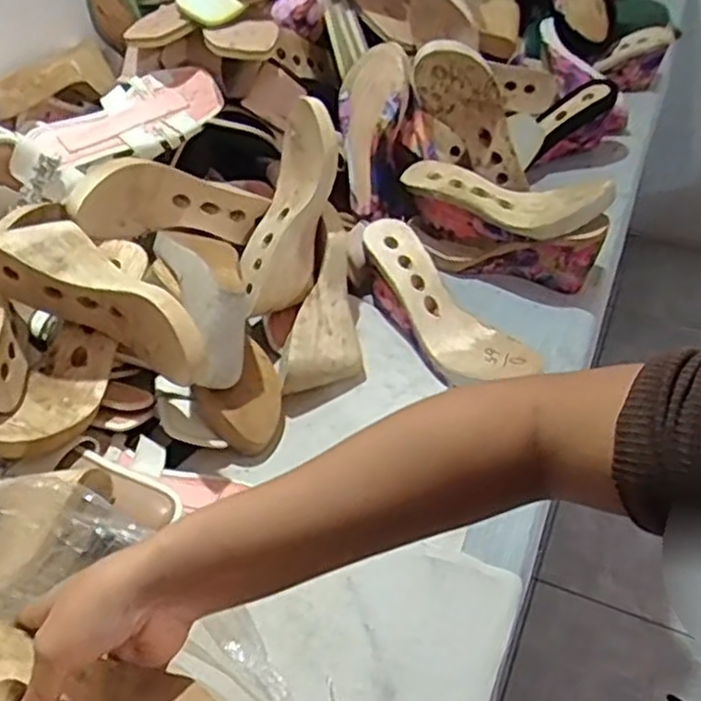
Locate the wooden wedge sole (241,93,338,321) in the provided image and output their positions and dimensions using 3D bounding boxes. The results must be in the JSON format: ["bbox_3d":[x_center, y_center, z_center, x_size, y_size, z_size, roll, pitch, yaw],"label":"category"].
[{"bbox_3d":[-0.066,-0.148,0.771,0.081,0.220,0.066,19,9,20],"label":"wooden wedge sole"}]

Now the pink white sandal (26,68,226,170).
[{"bbox_3d":[-0.245,-0.260,0.819,0.231,0.050,0.091,-35,86,-26],"label":"pink white sandal"}]

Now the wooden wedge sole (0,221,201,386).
[{"bbox_3d":[-0.218,-0.050,0.659,0.221,0.079,0.079,29,54,4],"label":"wooden wedge sole"}]

